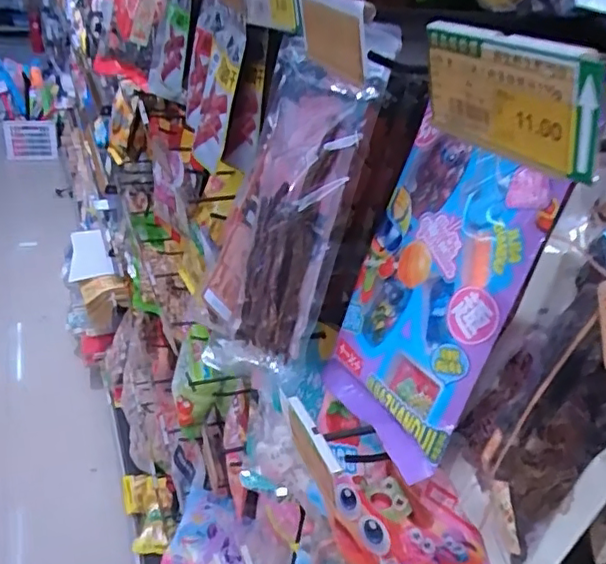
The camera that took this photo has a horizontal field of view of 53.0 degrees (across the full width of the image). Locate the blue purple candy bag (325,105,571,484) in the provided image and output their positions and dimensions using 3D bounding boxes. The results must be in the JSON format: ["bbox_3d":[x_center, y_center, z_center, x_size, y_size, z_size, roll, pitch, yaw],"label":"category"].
[{"bbox_3d":[0.087,0.011,0.438,0.017,0.218,0.137,10,19,-34],"label":"blue purple candy bag"}]

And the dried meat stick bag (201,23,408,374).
[{"bbox_3d":[-0.017,-0.060,0.493,0.114,0.286,0.037,30,17,34],"label":"dried meat stick bag"}]

